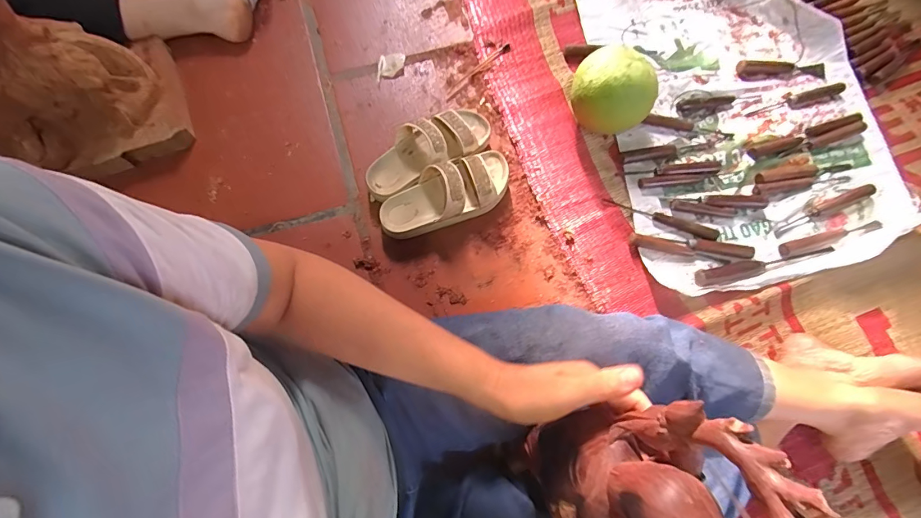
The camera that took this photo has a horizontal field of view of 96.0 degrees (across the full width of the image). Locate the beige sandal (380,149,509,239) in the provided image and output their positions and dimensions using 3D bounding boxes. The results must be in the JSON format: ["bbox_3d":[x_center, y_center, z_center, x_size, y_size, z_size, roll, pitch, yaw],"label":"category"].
[{"bbox_3d":[-0.023,-0.108,0.674,0.227,0.075,0.096,-24,75,-6],"label":"beige sandal"}]

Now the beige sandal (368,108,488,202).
[{"bbox_3d":[-0.058,-0.186,0.698,0.233,0.071,0.092,-32,76,-8],"label":"beige sandal"}]

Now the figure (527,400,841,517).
[{"bbox_3d":[0.112,0.140,0.266,0.060,0.177,0.081,3,71,-35],"label":"figure"}]

